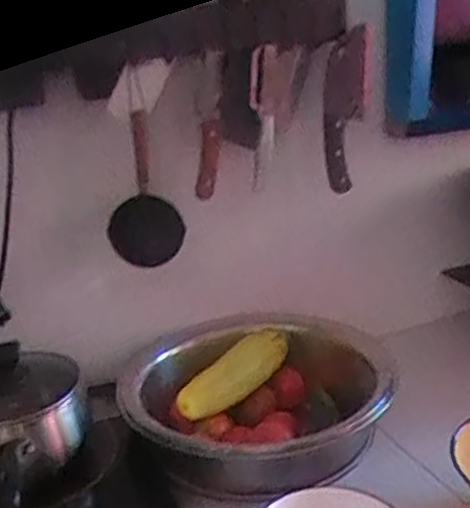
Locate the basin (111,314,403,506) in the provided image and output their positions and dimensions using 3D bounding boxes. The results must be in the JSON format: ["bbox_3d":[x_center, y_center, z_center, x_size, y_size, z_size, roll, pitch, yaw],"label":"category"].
[{"bbox_3d":[0.041,0.198,0.902,0.339,0.120,0.351,-4,18,1],"label":"basin"}]

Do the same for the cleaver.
[{"bbox_3d":[0.160,-0.199,0.942,0.082,0.221,0.018,-11,19,-25],"label":"cleaver"}]

